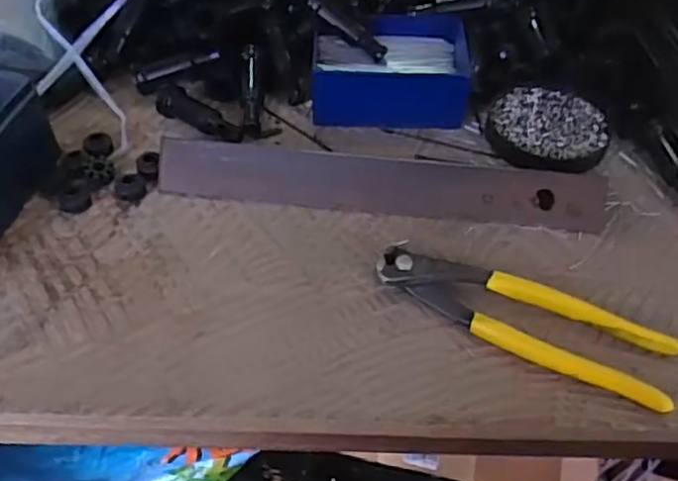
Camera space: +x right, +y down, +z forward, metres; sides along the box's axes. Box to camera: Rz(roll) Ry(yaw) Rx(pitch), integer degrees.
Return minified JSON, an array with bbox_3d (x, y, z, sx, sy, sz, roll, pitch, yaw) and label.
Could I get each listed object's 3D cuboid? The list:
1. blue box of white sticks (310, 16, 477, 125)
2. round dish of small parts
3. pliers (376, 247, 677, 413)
[{"bbox_3d":[0.040,-0.126,0.491,0.116,0.042,0.088,2,51,1],"label":"blue box of white sticks"},{"bbox_3d":[0.150,-0.080,0.474,0.082,0.013,0.073,13,52,10],"label":"round dish of small parts"},{"bbox_3d":[0.100,0.044,0.368,0.164,0.016,0.042,21,54,16],"label":"pliers"}]

